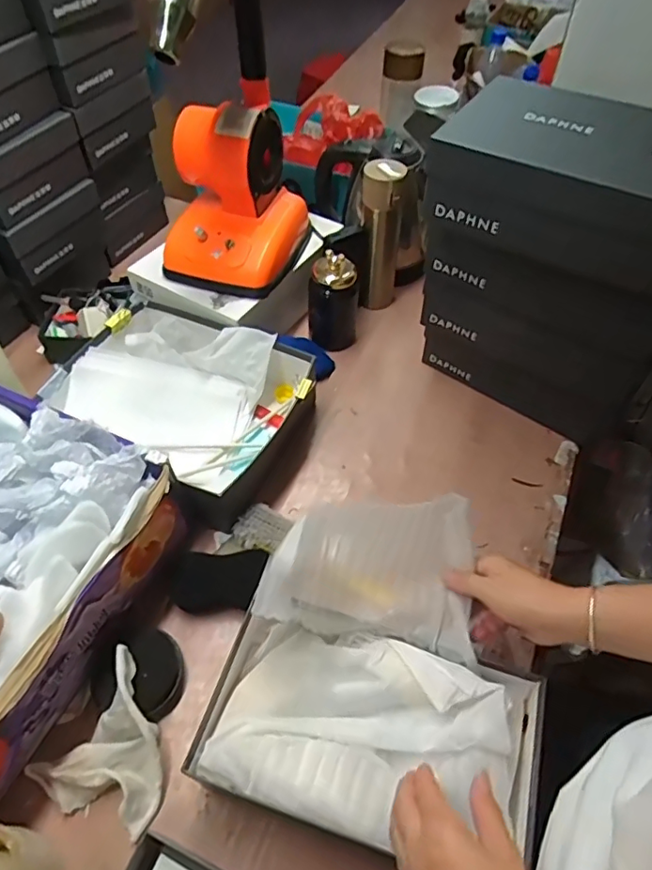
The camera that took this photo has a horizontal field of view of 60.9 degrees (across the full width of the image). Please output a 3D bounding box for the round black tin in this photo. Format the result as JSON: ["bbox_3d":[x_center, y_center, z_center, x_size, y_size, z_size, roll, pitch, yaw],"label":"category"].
[{"bbox_3d":[-0.192,0.242,0.575,0.016,0.094,0.085,-36,42,27],"label":"round black tin"}]

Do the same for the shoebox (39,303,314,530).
[{"bbox_3d":[-0.199,-0.051,0.784,0.326,0.095,0.250,26,57,18],"label":"shoebox"}]

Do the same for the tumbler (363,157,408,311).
[{"bbox_3d":[0.089,-0.322,0.915,0.063,0.252,0.072,5,53,3],"label":"tumbler"}]

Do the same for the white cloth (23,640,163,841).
[{"bbox_3d":[-0.199,0.307,0.542,0.119,0.034,0.138,34,80,6],"label":"white cloth"}]

